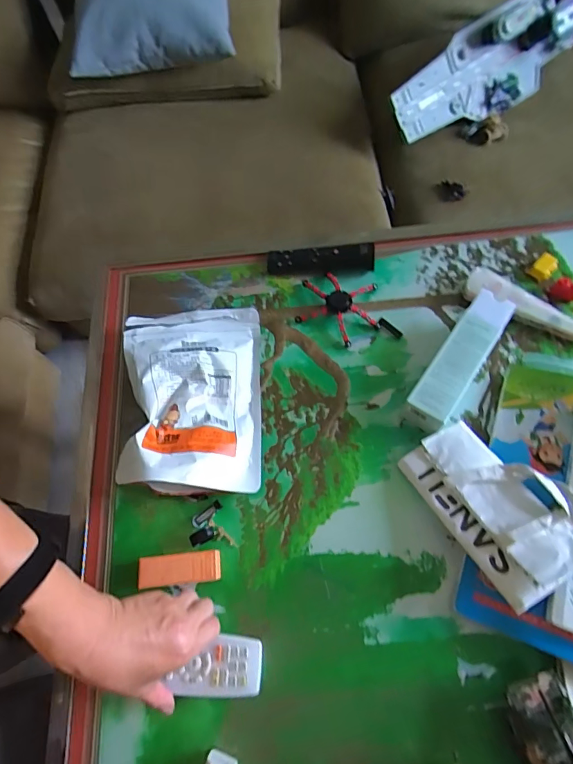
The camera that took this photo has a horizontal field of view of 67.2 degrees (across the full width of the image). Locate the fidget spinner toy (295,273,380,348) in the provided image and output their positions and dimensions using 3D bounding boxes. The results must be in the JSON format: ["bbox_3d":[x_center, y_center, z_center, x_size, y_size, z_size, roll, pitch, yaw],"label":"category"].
[{"bbox_3d":[0.072,-0.103,0.584,0.111,0.018,0.099,18,69,10],"label":"fidget spinner toy"}]

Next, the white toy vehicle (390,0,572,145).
[{"bbox_3d":[0.501,-0.784,1.090,0.514,0.130,0.217,-33,113,-6],"label":"white toy vehicle"}]

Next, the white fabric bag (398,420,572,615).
[{"bbox_3d":[0.220,0.126,0.456,0.112,0.041,0.178,-35,52,-3],"label":"white fabric bag"}]

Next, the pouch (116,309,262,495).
[{"bbox_3d":[-0.112,0.014,0.522,0.164,0.038,0.234,5,60,-16],"label":"pouch"}]

